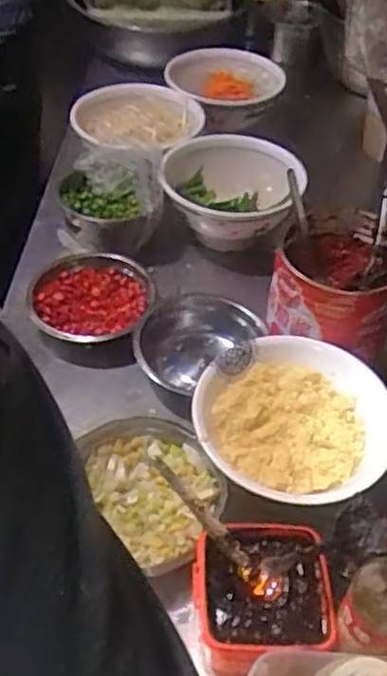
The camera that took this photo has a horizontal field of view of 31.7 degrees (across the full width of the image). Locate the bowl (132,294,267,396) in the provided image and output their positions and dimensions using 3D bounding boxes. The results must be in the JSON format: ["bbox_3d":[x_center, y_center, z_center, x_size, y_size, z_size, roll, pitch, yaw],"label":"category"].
[{"bbox_3d":[-0.009,0.007,0.873,0.138,0.057,0.155,35,54,28],"label":"bowl"}]

